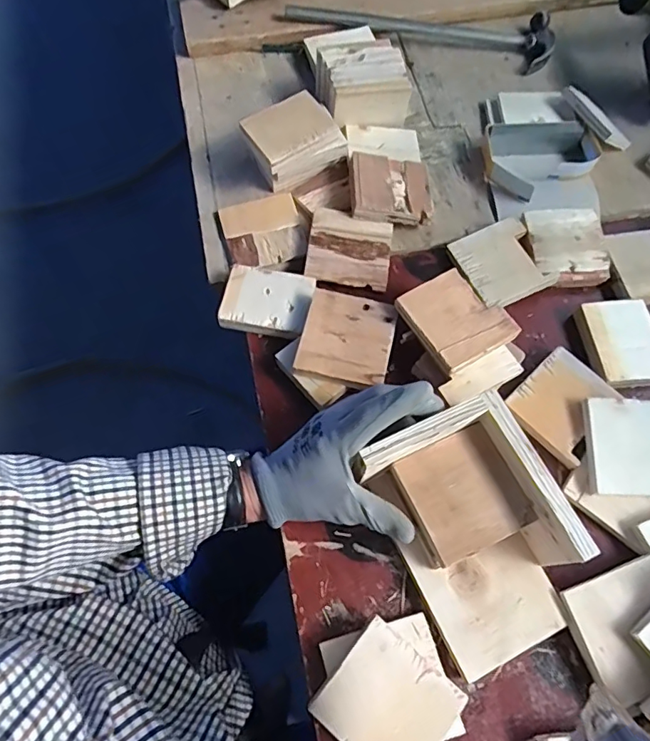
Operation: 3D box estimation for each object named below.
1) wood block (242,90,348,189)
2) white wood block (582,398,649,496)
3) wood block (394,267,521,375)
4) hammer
[{"bbox_3d":[-0.038,-0.269,0.594,0.102,0.060,0.073,-27,73,-11],"label":"wood block"},{"bbox_3d":[0.291,0.071,0.475,0.089,0.015,0.088,4,69,3],"label":"white wood block"},{"bbox_3d":[0.128,-0.052,0.495,0.084,0.010,0.090,-28,73,-13],"label":"wood block"},{"bbox_3d":[0.127,-0.463,0.688,0.363,0.040,0.090,6,70,1],"label":"hammer"}]

